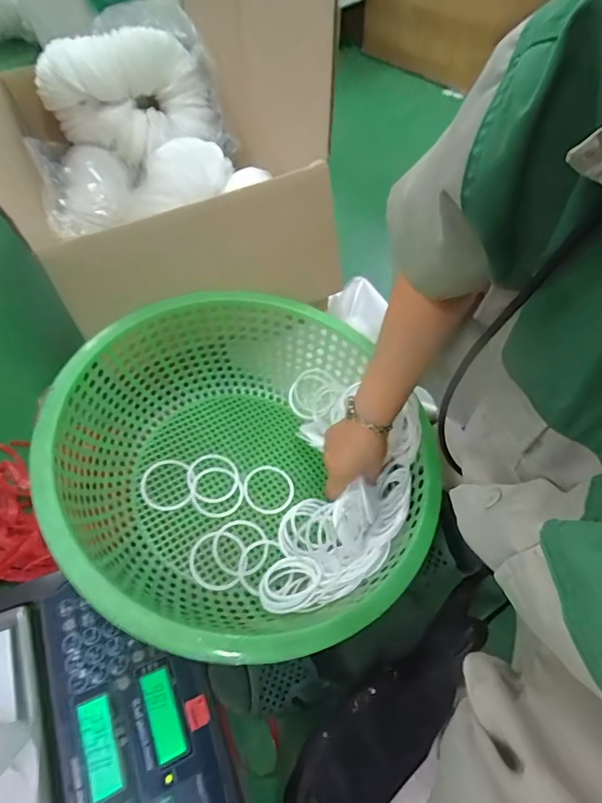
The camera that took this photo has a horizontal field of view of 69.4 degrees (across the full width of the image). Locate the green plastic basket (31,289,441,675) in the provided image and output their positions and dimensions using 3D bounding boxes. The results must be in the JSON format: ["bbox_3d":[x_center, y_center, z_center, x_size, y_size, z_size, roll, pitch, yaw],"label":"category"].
[{"bbox_3d":[-0.075,0.072,0.525,0.415,0.157,0.415,9,55,-13],"label":"green plastic basket"}]

